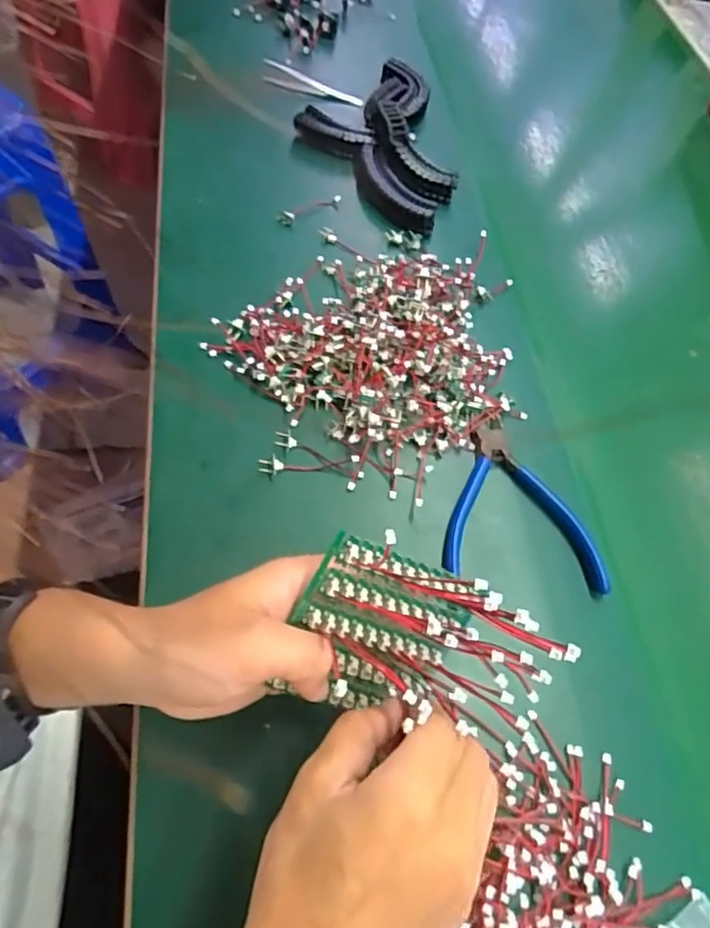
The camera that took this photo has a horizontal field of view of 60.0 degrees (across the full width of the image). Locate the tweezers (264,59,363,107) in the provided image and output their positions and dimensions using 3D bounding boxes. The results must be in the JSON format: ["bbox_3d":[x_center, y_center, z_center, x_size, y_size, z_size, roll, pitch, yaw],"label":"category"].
[{"bbox_3d":[-0.045,-0.390,0.633,0.111,0.018,0.017,30,59,10],"label":"tweezers"}]

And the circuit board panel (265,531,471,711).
[{"bbox_3d":[0.011,0.079,0.289,0.079,0.010,0.080,22,102,-18],"label":"circuit board panel"}]

